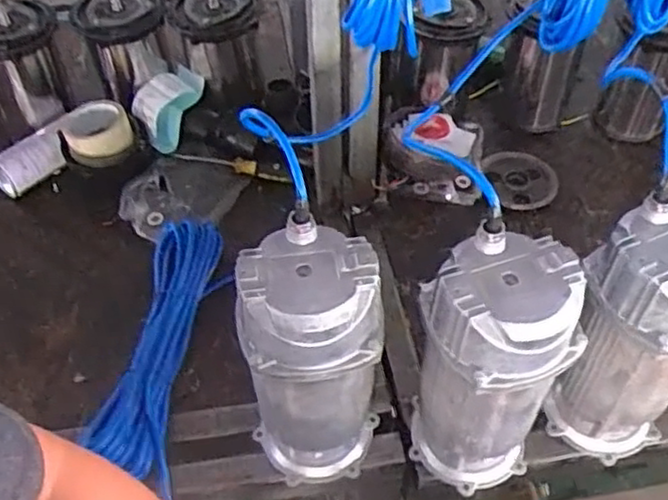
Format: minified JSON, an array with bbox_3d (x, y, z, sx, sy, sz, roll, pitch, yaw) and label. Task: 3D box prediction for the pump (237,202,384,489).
[{"bbox_3d":[-0.020,0.119,0.694,0.127,0.298,0.116,7,50,6],"label":"pump"}]

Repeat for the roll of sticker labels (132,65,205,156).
[{"bbox_3d":[-0.251,-0.217,1.083,0.109,0.105,0.074,-24,53,-19],"label":"roll of sticker labels"}]

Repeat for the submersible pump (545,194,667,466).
[{"bbox_3d":[0.312,0.093,0.717,0.126,0.295,0.125,32,57,25],"label":"submersible pump"}]

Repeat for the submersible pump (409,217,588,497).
[{"bbox_3d":[0.152,0.123,0.694,0.124,0.292,0.119,-15,51,-12],"label":"submersible pump"}]

